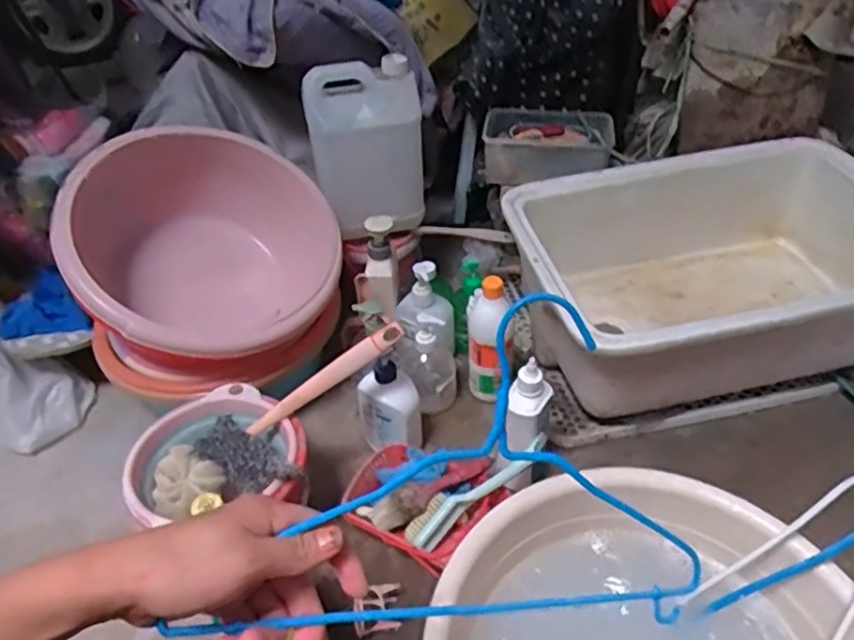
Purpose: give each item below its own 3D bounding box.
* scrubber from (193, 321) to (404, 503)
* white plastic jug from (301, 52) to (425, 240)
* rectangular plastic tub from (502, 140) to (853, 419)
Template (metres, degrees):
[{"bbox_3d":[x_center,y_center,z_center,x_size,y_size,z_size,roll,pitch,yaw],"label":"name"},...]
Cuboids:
[{"bbox_3d":[-0.138,0.098,0.784,0.270,0.050,0.100,-39,51,-11],"label":"scrubber"},{"bbox_3d":[-0.089,-0.259,1.029,0.170,0.235,0.117,-13,42,-9],"label":"white plastic jug"},{"bbox_3d":[0.450,-0.071,1.010,0.587,0.191,0.379,-10,42,-7],"label":"rectangular plastic tub"}]

